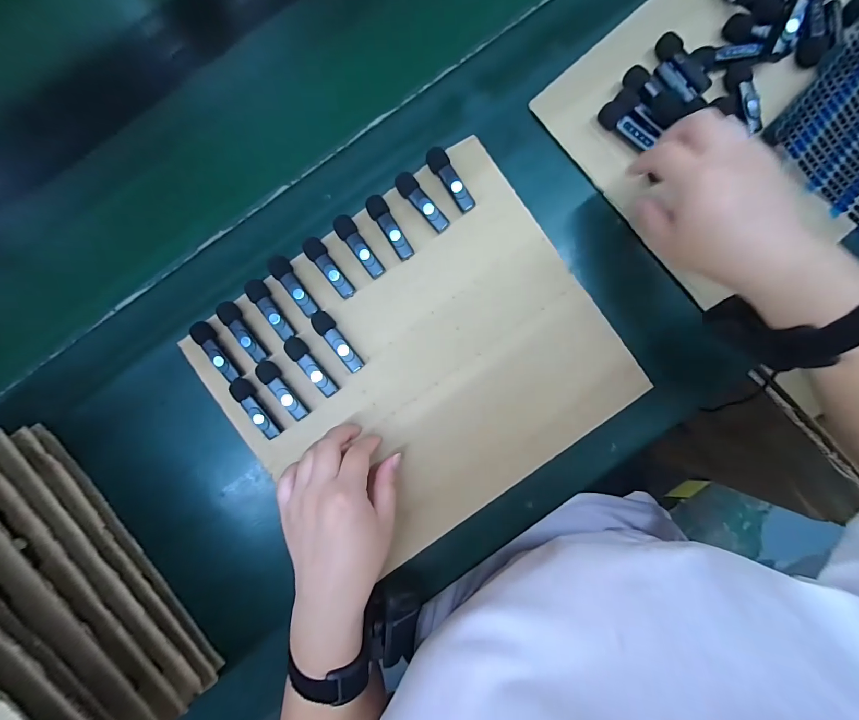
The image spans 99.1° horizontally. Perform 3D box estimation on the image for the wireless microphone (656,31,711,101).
[{"bbox_3d":[0.228,-0.269,0.339,0.029,0.018,0.065,-29,89,1],"label":"wireless microphone"}]

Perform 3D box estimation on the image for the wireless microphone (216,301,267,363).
[{"bbox_3d":[-0.176,-0.026,0.346,0.016,0.017,0.064,-33,89,1],"label":"wireless microphone"}]

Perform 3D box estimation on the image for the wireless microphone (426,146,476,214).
[{"bbox_3d":[0.020,-0.169,0.345,0.020,0.015,0.063,-32,89,1],"label":"wireless microphone"}]

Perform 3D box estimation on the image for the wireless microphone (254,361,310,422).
[{"bbox_3d":[-0.138,0.028,0.347,0.017,0.015,0.064,-38,89,1],"label":"wireless microphone"}]

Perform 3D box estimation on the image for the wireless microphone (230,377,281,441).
[{"bbox_3d":[-0.163,0.045,0.342,0.018,0.018,0.064,-39,89,1],"label":"wireless microphone"}]

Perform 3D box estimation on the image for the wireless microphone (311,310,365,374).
[{"bbox_3d":[-0.086,-0.017,0.347,0.017,0.018,0.065,-38,89,1],"label":"wireless microphone"}]

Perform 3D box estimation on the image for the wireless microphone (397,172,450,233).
[{"bbox_3d":[-0.008,-0.148,0.344,0.020,0.012,0.065,-37,89,1],"label":"wireless microphone"}]

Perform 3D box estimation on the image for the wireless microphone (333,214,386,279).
[{"bbox_3d":[-0.067,-0.106,0.347,0.019,0.012,0.064,-32,89,1],"label":"wireless microphone"}]

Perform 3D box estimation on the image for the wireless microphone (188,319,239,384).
[{"bbox_3d":[-0.200,-0.009,0.344,0.017,0.012,0.062,-38,89,1],"label":"wireless microphone"}]

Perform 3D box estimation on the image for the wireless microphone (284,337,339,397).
[{"bbox_3d":[-0.111,0.006,0.347,0.017,0.015,0.065,-41,89,1],"label":"wireless microphone"}]

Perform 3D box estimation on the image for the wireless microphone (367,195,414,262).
[{"bbox_3d":[-0.038,-0.124,0.345,0.020,0.011,0.063,-27,89,1],"label":"wireless microphone"}]

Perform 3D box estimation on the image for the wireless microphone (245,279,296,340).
[{"bbox_3d":[-0.150,-0.047,0.346,0.019,0.017,0.063,-33,89,1],"label":"wireless microphone"}]

